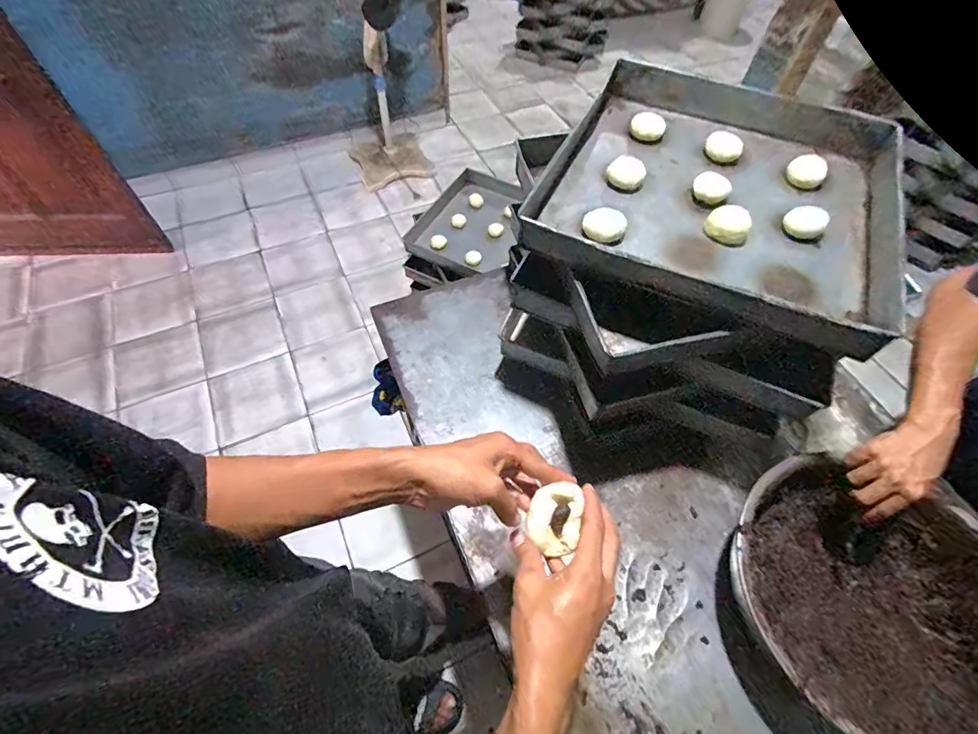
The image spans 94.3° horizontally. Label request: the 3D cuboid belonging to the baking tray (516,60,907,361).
[{"bbox_3d":[0.347,-0.268,0.680,0.464,0.057,0.469,22,60,12],"label":"baking tray"}]

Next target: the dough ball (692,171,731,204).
[{"bbox_3d":[0.334,-0.268,0.681,0.051,0.026,0.041,26,61,14],"label":"dough ball"}]

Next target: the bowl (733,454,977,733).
[{"bbox_3d":[0.506,0.321,0.613,0.345,0.133,0.339,-3,58,-4],"label":"bowl"}]

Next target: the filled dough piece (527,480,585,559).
[{"bbox_3d":[0.063,0.150,0.453,0.046,0.032,0.065,6,84,1],"label":"filled dough piece"}]

